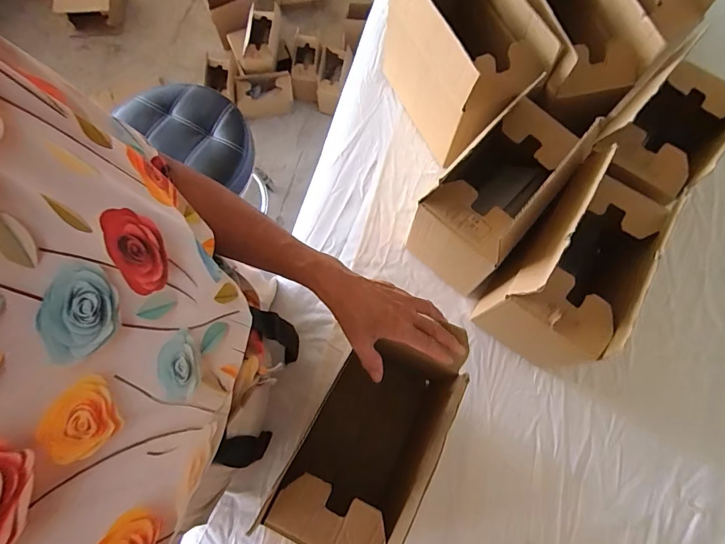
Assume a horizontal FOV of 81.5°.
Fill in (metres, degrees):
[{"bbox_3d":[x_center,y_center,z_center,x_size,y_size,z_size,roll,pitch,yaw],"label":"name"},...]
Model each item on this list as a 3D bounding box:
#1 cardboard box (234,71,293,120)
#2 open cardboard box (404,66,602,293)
[{"bbox_3d":[-0.331,-0.598,1.429,0.183,0.122,0.086,-9,75,-5],"label":"cardboard box"},{"bbox_3d":[0.183,-0.110,0.623,0.126,0.221,0.224,36,76,8],"label":"open cardboard box"}]

